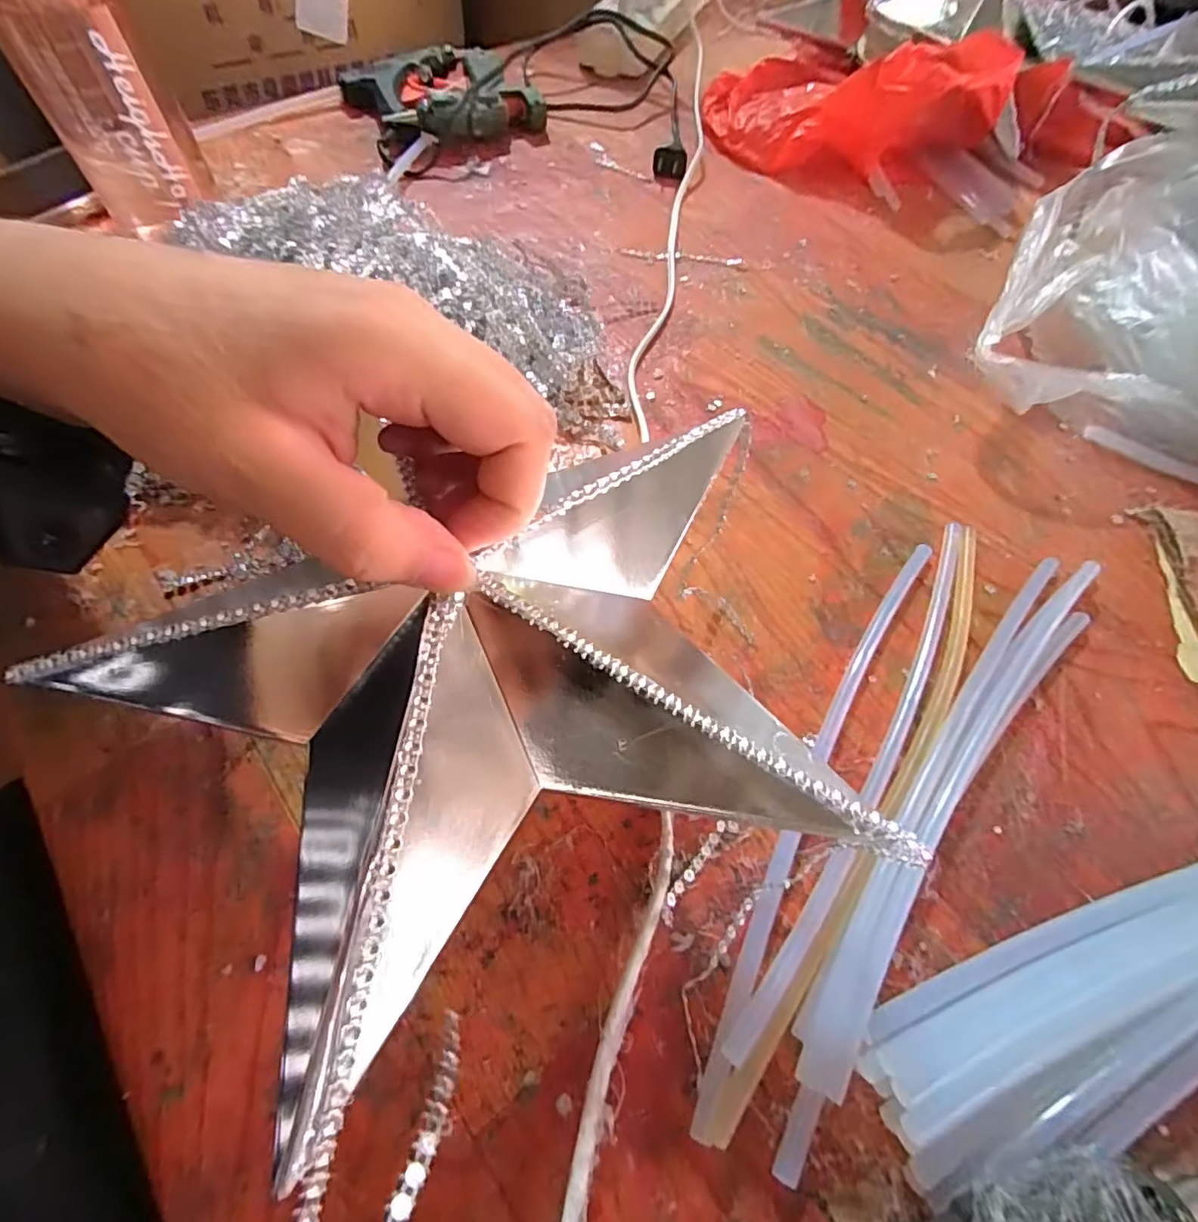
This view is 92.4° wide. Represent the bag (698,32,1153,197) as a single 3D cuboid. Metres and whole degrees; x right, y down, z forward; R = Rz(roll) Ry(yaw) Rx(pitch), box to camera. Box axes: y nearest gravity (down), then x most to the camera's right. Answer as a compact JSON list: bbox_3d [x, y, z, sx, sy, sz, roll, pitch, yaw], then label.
[{"bbox_3d":[0.268,-0.421,0.476,0.339,0.079,0.137,4,60,-1],"label":"bag"}]

